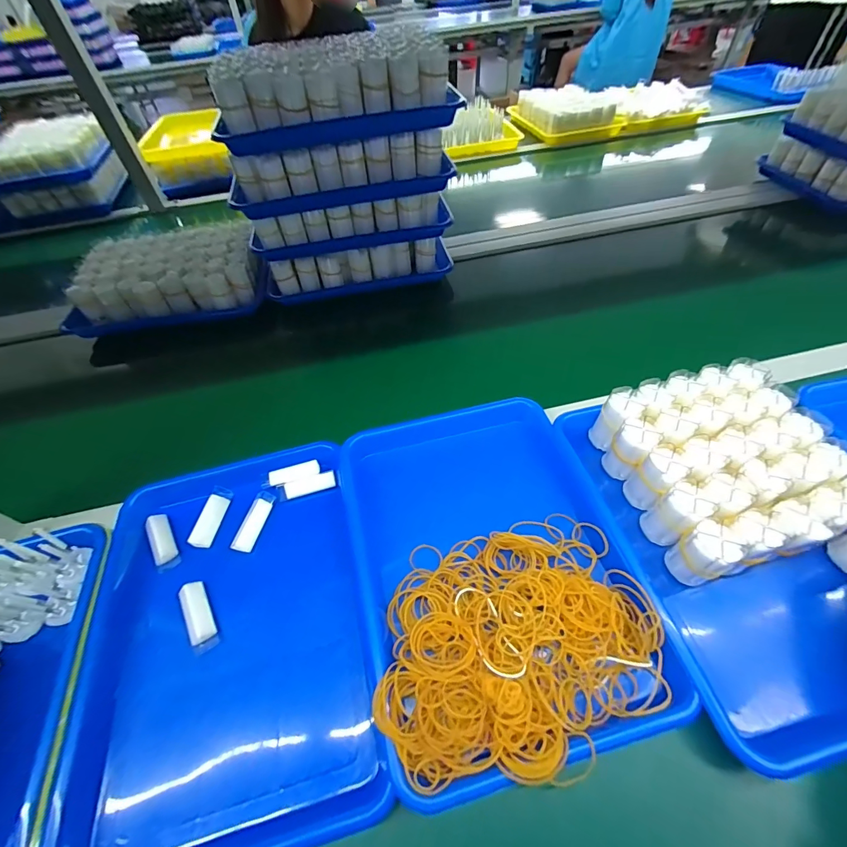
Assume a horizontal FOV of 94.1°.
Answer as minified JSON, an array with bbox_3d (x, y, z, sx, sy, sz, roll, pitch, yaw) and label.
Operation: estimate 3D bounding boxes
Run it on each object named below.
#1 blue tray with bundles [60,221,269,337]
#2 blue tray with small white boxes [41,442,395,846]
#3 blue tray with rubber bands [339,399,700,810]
[{"bbox_3d":[-0.452,-0.266,0.718,0.337,0.085,0.199,-9,52,-2],"label":"blue tray with bundles"},{"bbox_3d":[-0.175,0.184,0.367,0.232,0.040,0.332,-13,52,-6],"label":"blue tray with small white boxes"},{"bbox_3d":[0.063,0.125,0.382,0.261,0.039,0.325,-16,52,-8],"label":"blue tray with rubber bands"}]

